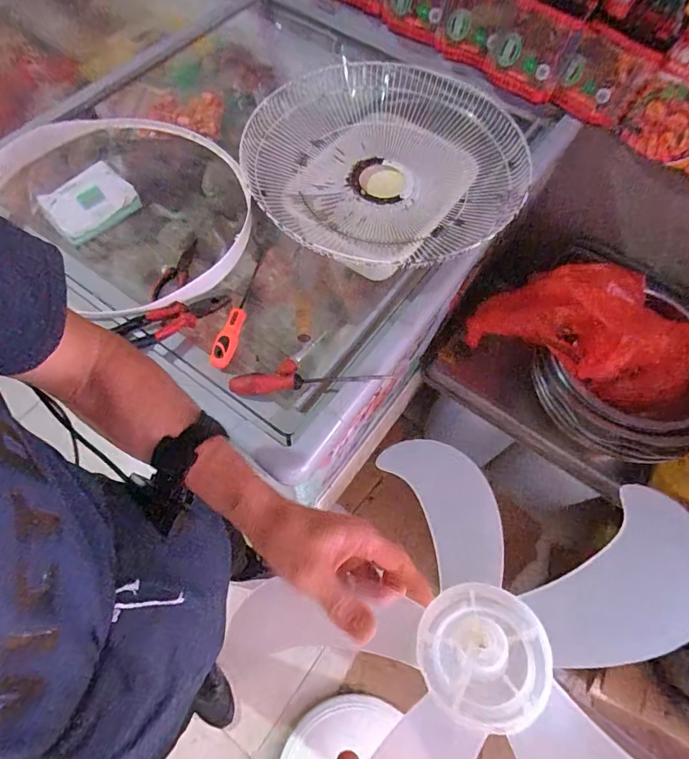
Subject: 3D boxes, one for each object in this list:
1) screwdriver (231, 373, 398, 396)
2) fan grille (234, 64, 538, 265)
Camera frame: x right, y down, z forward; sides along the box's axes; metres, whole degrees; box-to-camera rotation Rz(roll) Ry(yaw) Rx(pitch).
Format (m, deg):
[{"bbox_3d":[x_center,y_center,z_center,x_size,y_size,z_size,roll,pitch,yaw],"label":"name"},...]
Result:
[{"bbox_3d":[-0.053,0.003,0.693,0.241,0.036,0.031,0,65,-2],"label":"screwdriver"},{"bbox_3d":[0.033,-0.403,0.790,0.433,0.080,0.537,-27,69,-14],"label":"fan grille"}]

